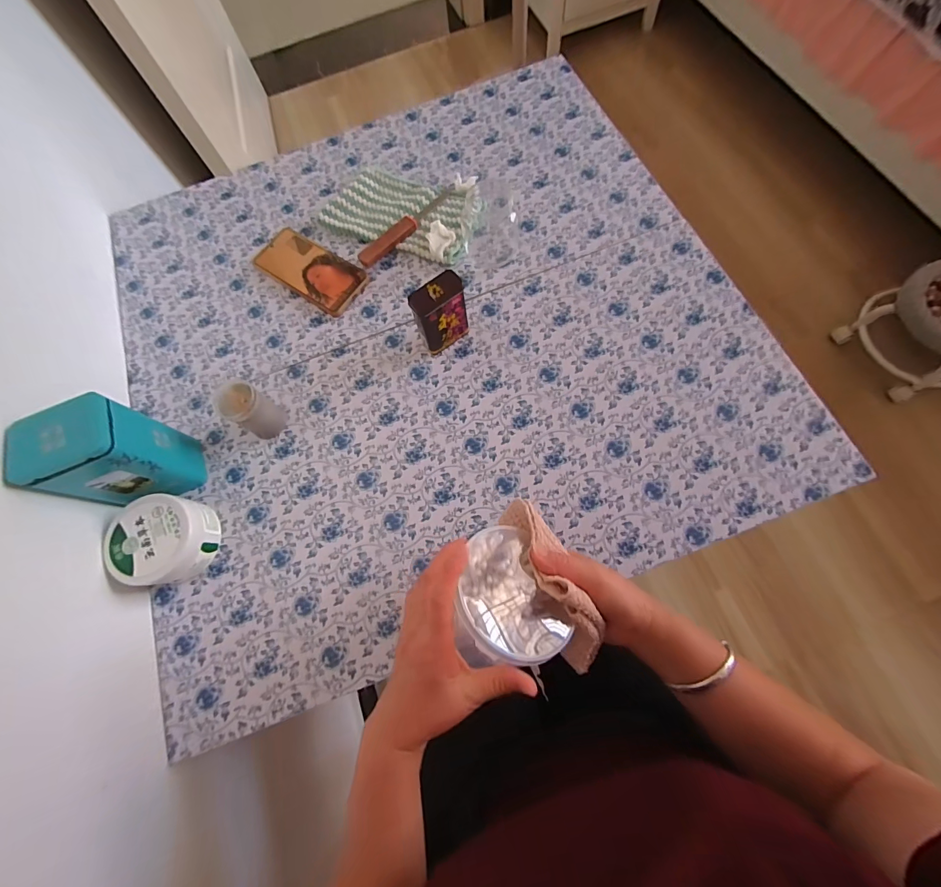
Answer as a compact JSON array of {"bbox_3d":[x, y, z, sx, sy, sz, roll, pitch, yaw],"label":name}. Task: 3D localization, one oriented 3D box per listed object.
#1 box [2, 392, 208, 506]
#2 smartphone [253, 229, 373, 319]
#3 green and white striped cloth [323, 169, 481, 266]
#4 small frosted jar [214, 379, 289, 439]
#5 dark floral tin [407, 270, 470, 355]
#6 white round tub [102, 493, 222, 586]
[{"bbox_3d":[-0.371,0.016,0.427,0.090,0.147,0.071,-26,72,-4],"label":"box"},{"bbox_3d":[-0.229,-0.245,0.573,0.165,0.014,0.078,33,78,14],"label":"smartphone"},{"bbox_3d":[-0.095,-0.335,0.581,0.221,0.019,0.117,23,77,11],"label":"green and white striped cloth"},{"bbox_3d":[-0.251,-0.038,0.466,0.044,0.076,0.043,-1,72,4],"label":"small frosted jar"},{"bbox_3d":[-0.036,-0.151,0.484,0.063,0.093,0.030,-40,73,-8],"label":"dark floral tin"},{"bbox_3d":[-0.332,0.106,0.442,0.086,0.054,0.088,2,72,6],"label":"white round tub"}]

